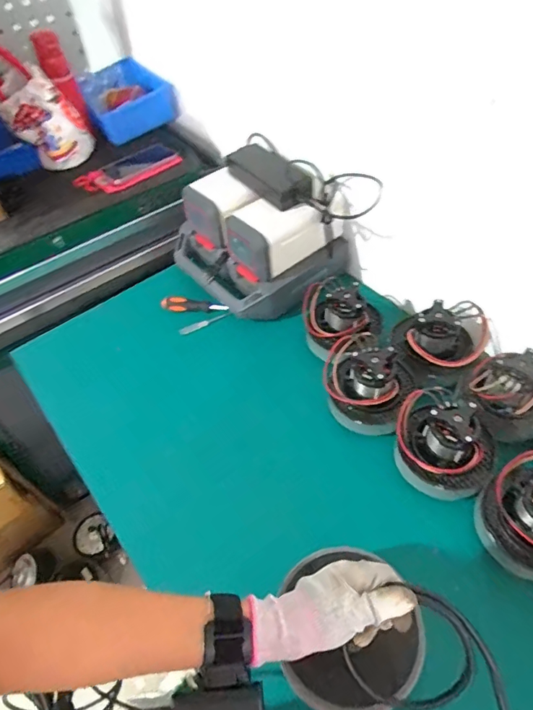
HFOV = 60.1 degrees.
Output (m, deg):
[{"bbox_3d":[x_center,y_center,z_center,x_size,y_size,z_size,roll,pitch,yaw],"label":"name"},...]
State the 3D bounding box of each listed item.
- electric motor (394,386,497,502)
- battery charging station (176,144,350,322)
[{"bbox_3d":[0.239,0.107,0.608,0.133,0.092,0.125,-2,50,3],"label":"electric motor"},{"bbox_3d":[-0.012,-0.229,0.848,0.310,0.182,0.236,30,58,26],"label":"battery charging station"}]

